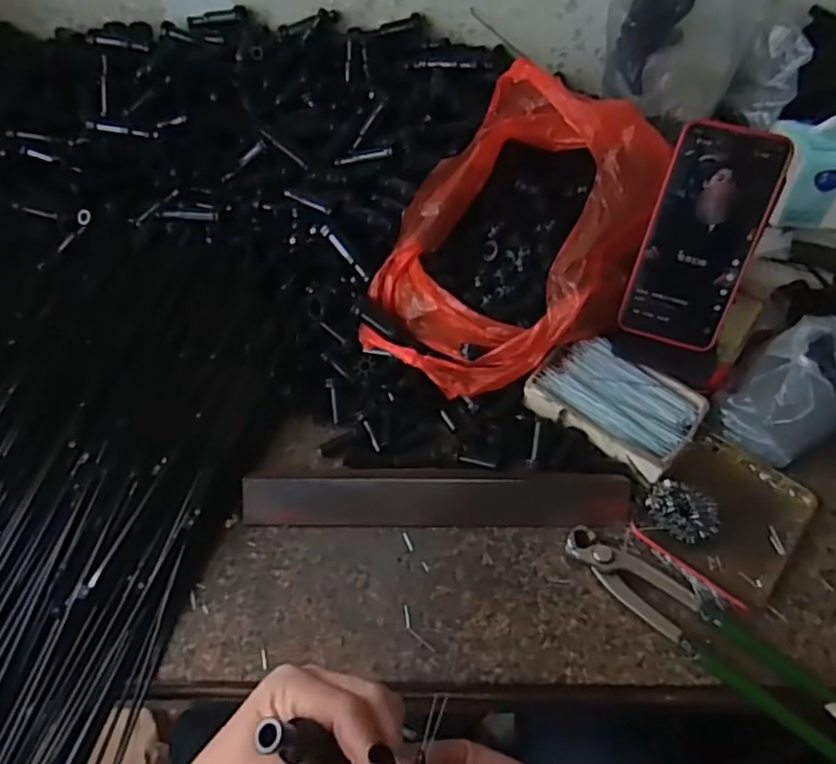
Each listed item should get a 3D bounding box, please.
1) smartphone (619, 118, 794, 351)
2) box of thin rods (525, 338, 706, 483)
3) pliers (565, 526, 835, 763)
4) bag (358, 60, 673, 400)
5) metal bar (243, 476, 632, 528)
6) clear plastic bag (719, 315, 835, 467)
[{"bbox_3d":[0.215,-0.108,0.474,0.078,0.161,0.010,18,22,12],"label":"smartphone"},{"bbox_3d":[0.157,0.015,0.504,0.123,0.020,0.081,33,59,22],"label":"box of thin rods"},{"bbox_3d":[0.188,0.161,0.413,0.195,0.016,0.044,36,60,24],"label":"pliers"},{"bbox_3d":[0.088,-0.128,0.518,0.185,0.144,0.258,27,57,18],"label":"bag"},{"bbox_3d":[0.014,0.088,0.460,0.279,0.025,0.031,0,52,-1],"label":"metal bar"},{"bbox_3d":[0.309,0.002,0.492,0.121,0.068,0.088,-27,58,-20],"label":"clear plastic bag"}]

